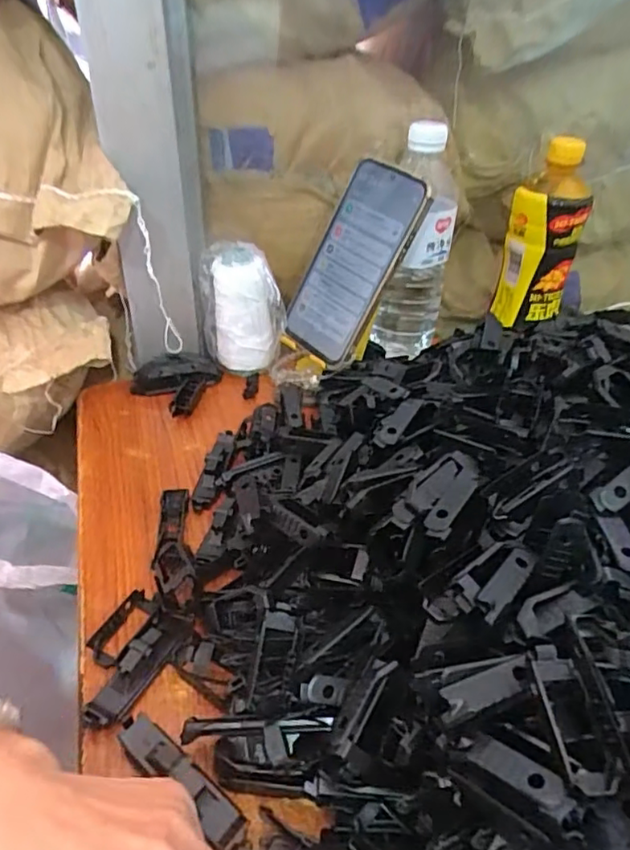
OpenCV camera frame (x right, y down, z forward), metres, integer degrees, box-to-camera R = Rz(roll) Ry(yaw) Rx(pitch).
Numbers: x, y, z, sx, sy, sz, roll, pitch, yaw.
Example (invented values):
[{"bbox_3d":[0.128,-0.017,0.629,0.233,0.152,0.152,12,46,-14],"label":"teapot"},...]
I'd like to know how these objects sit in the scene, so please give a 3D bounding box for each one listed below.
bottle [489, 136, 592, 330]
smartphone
[{"bbox_3d":[0.216,-0.178,0.557,0.066,0.160,0.063,15,39,16],"label":"bottle"},{"bbox_3d":[0.031,-0.136,0.500,0.082,0.161,0.014,38,20,34],"label":"smartphone"}]

